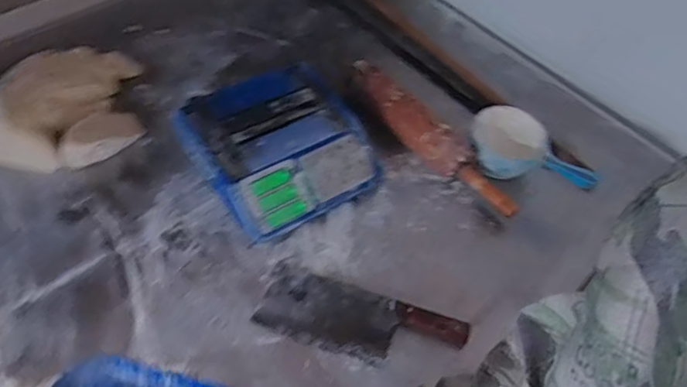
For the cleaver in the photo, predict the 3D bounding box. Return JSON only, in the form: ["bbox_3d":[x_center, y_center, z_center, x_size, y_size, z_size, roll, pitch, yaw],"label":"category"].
[{"bbox_3d":[0.028,0.188,0.817,0.292,0.020,0.103,15,51,9],"label":"cleaver"}]

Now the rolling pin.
[{"bbox_3d":[0.148,-0.099,0.955,0.056,0.061,0.368,-38,77,-29],"label":"rolling pin"}]

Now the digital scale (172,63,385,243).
[{"bbox_3d":[-0.099,-0.082,0.918,0.256,0.096,0.237,-28,57,-24],"label":"digital scale"}]

